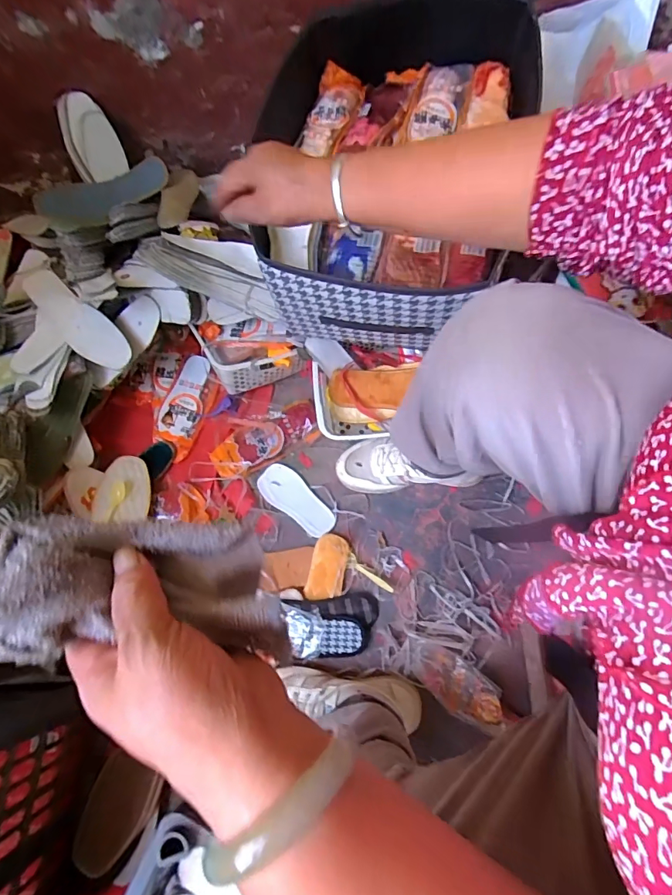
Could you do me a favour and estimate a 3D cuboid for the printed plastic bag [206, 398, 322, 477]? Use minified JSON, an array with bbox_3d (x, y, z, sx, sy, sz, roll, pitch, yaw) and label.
[{"bbox_3d":[-0.122,-0.016,0.784,0.193,0.023,0.080,-26,72,-6],"label":"printed plastic bag"}]

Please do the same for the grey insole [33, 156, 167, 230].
[{"bbox_3d":[-0.439,-0.484,0.857,0.241,0.075,0.027,-23,27,-7],"label":"grey insole"}]

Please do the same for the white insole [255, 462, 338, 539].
[{"bbox_3d":[-0.066,0.088,0.751,0.148,0.007,0.065,39,77,14],"label":"white insole"}]

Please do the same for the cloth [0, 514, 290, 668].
[{"bbox_3d":[-0.096,0.069,0.224,0.144,0.032,0.066,8,70,-17],"label":"cloth"}]

